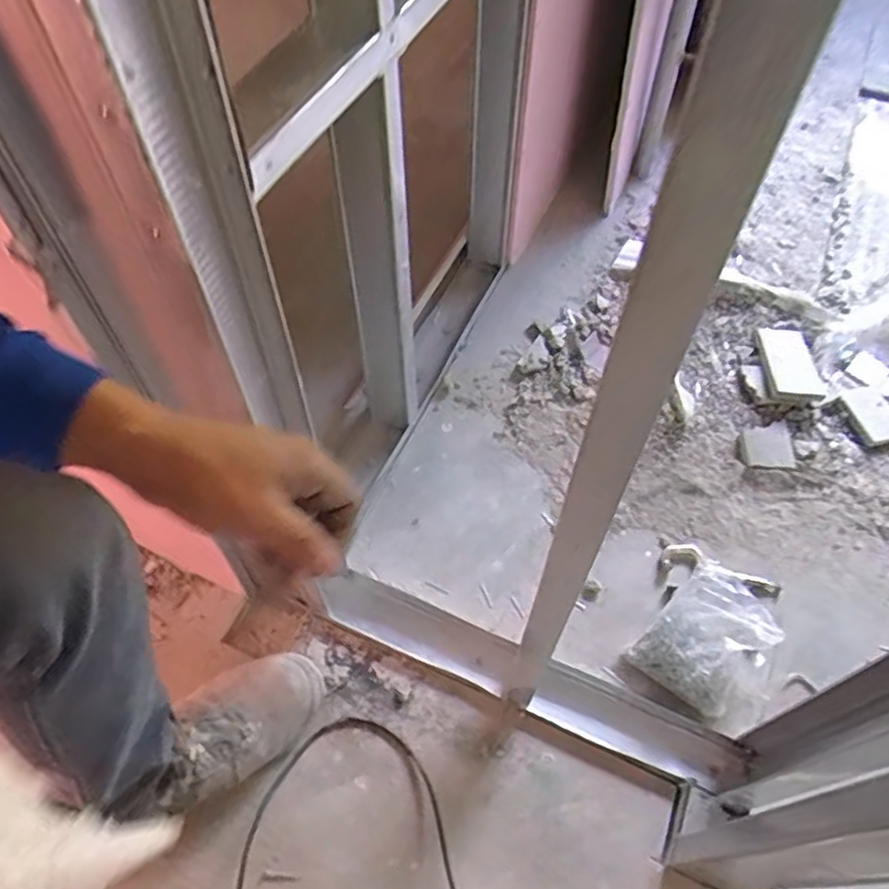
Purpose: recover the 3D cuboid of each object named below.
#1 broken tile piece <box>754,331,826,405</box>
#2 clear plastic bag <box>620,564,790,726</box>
[{"bbox_3d":[0.592,-0.137,1.177,0.095,0.020,0.170,-2,59,-1],"label":"broken tile piece"},{"bbox_3d":[0.350,0.261,0.895,0.171,0.057,0.139,-41,66,-21],"label":"clear plastic bag"}]

